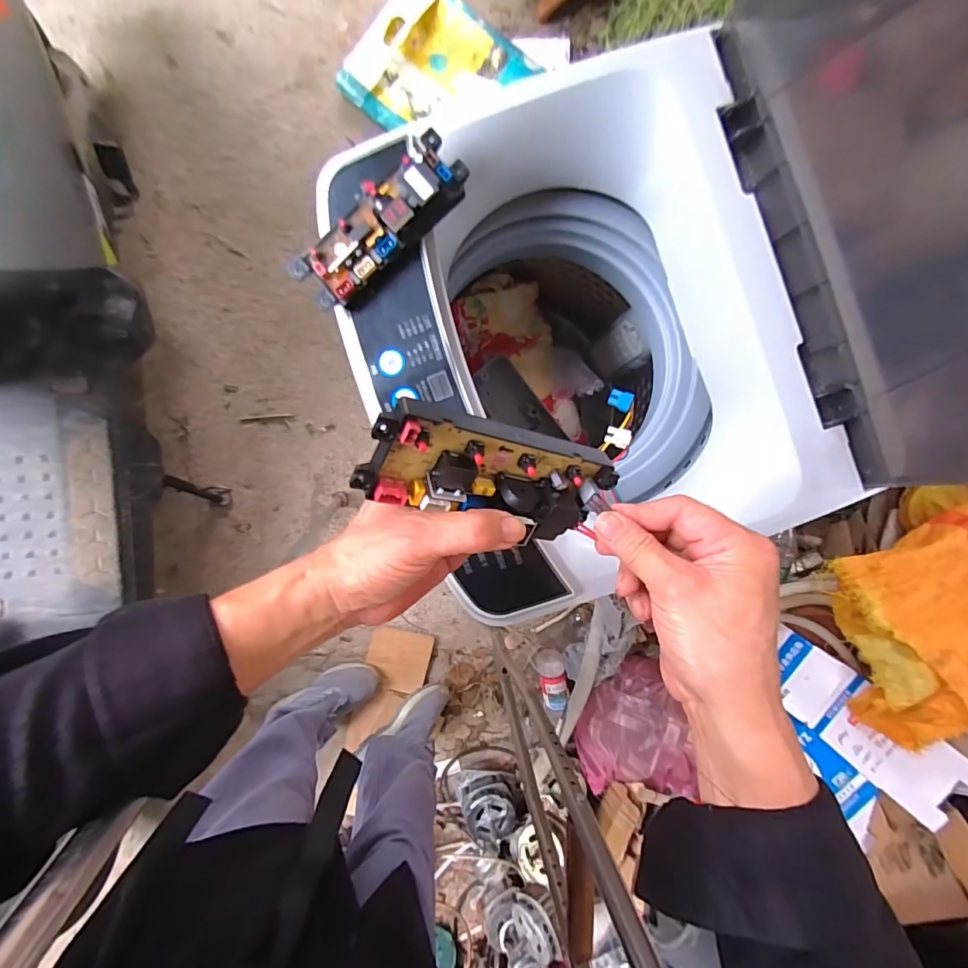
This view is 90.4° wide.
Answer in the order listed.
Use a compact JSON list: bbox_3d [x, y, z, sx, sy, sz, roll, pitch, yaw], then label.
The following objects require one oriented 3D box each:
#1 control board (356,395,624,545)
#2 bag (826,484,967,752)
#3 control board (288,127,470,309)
[{"bbox_3d":[0.008,-0.005,0.277,0.155,0.036,0.063,9,121,-27],"label":"control board"},{"bbox_3d":[0.872,0.216,0.891,0.509,0.261,0.280,-28,95,-7],"label":"bag"},{"bbox_3d":[-0.088,-0.215,0.392,0.162,0.040,0.065,-38,96,8],"label":"control board"}]

